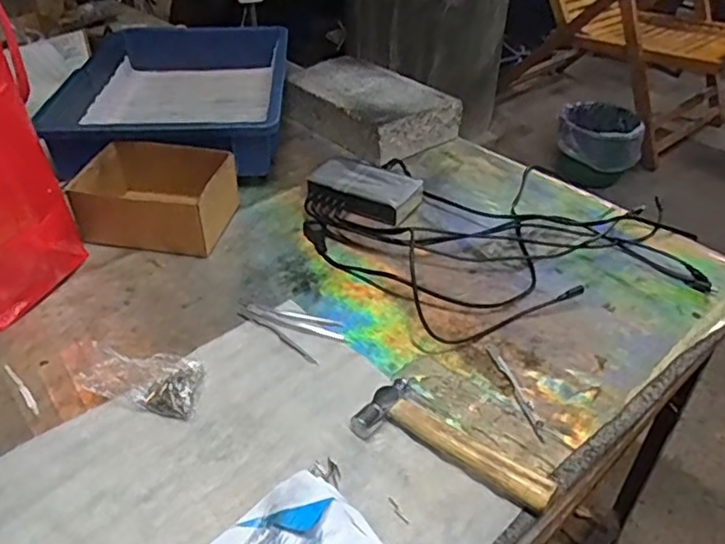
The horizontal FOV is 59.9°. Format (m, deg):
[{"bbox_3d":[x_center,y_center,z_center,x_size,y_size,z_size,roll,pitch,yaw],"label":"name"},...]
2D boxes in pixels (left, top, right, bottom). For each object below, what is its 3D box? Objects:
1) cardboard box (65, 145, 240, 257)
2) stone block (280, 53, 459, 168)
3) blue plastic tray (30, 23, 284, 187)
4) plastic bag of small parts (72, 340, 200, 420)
[{"bbox_3d":[-0.226,-0.080,0.703,0.149,0.077,0.105,6,38,5],"label":"cardboard box"},{"bbox_3d":[0.006,-0.235,0.911,0.143,0.068,0.228,-30,48,-34],"label":"stone block"},{"bbox_3d":[-0.252,-0.249,0.896,0.271,0.100,0.403,-3,38,-6],"label":"blue plastic tray"},{"bbox_3d":[-0.182,0.082,0.527,0.094,0.039,0.057,10,38,10],"label":"plastic bag of small parts"}]

